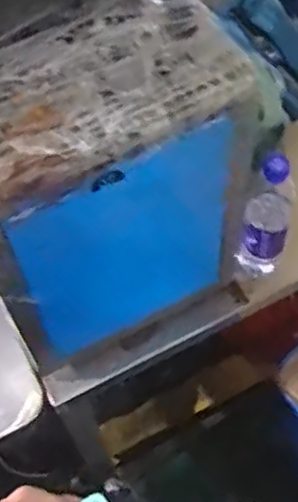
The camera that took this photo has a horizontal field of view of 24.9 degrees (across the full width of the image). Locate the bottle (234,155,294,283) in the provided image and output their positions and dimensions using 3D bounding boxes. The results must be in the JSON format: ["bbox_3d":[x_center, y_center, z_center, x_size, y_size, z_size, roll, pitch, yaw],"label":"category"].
[{"bbox_3d":[0.150,-0.039,0.857,0.060,0.225,0.056,13,62,11],"label":"bottle"}]

